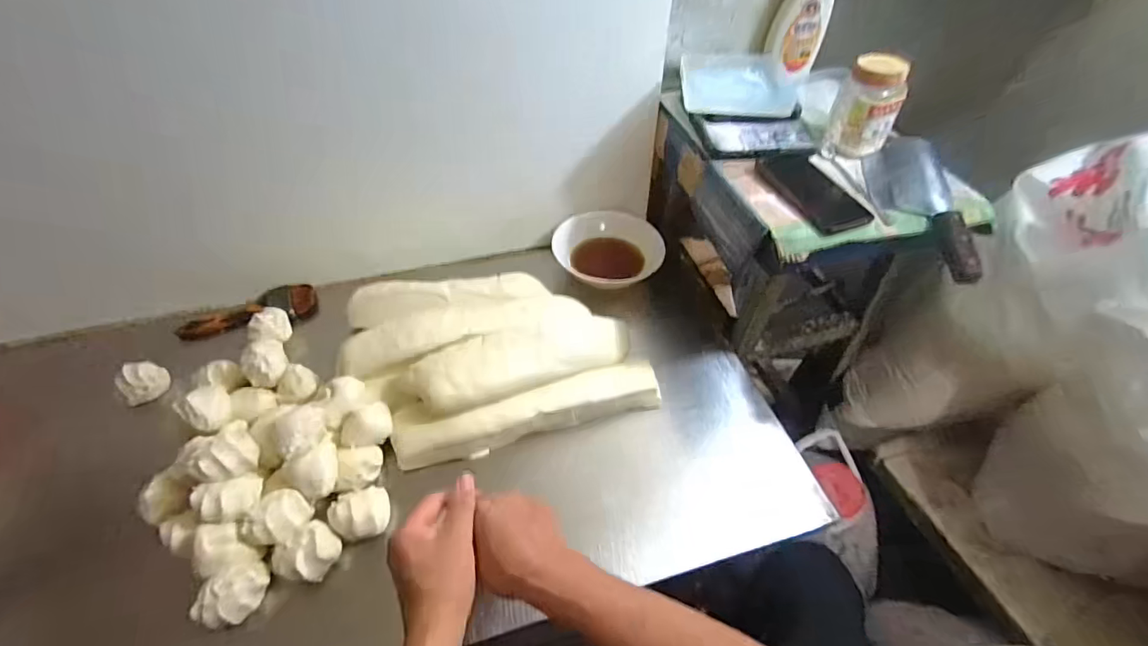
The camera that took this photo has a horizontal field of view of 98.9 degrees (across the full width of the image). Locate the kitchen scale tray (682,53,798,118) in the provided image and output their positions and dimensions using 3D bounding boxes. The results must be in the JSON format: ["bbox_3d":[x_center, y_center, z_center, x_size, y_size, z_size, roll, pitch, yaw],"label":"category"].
[{"bbox_3d":[0.248,-0.363,0.759,0.159,0.034,0.186,3,48,1],"label":"kitchen scale tray"}]

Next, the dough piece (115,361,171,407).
[{"bbox_3d":[-0.607,0.082,0.691,0.051,0.048,0.057,33,55,25],"label":"dough piece"}]

